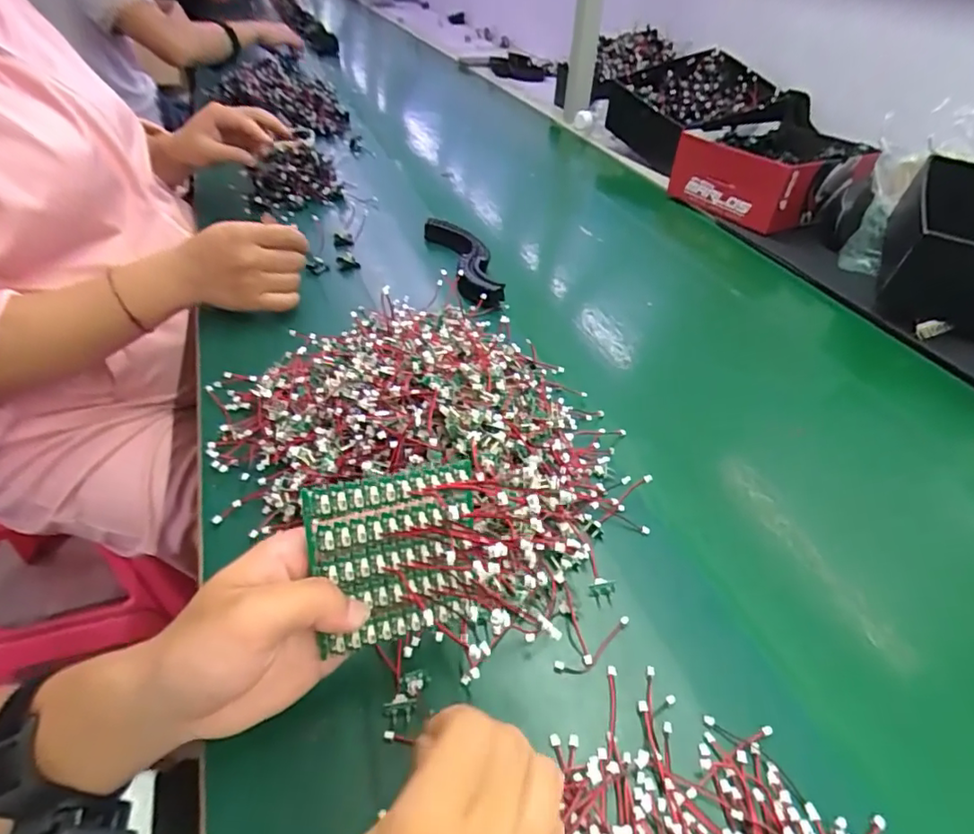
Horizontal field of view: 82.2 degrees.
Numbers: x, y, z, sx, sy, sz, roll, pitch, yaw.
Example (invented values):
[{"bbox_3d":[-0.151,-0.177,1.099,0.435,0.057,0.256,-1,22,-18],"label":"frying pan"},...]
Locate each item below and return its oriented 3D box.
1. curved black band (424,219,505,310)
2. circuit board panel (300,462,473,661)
[{"bbox_3d":[-0.023,-0.173,0.610,0.050,0.036,0.180,-9,43,-14],"label":"curved black band"},{"bbox_3d":[-0.044,0.070,0.273,0.079,0.084,0.008,-7,14,-25],"label":"circuit board panel"}]

